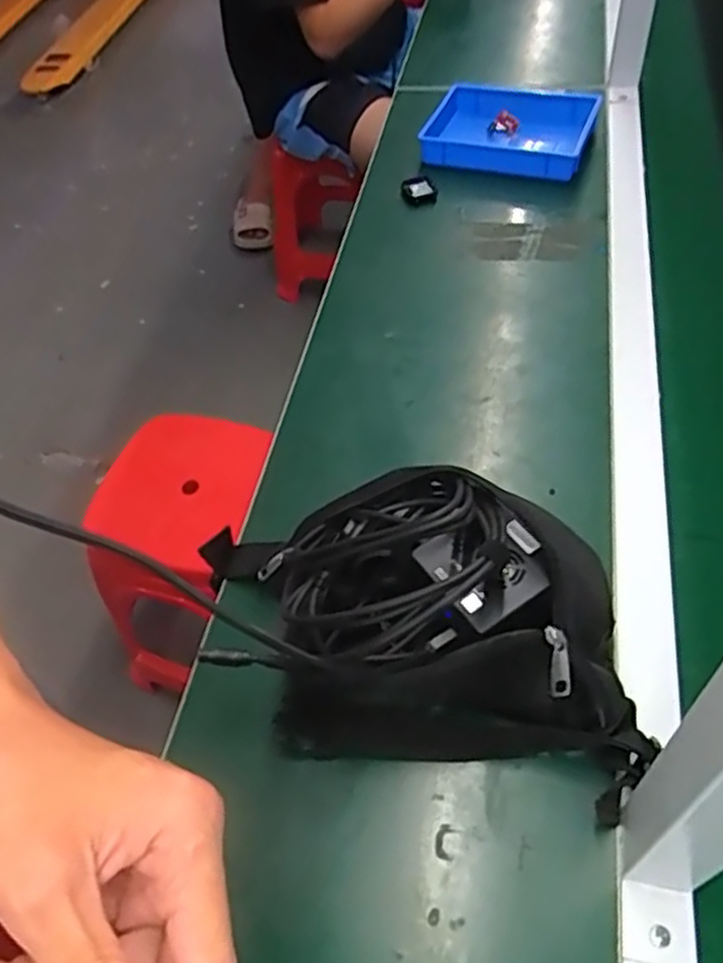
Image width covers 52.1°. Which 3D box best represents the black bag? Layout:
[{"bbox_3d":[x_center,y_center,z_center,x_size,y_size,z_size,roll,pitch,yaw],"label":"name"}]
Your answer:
[{"bbox_3d":[0.028,0.076,0.493,0.315,0.133,0.189,9,53,11],"label":"black bag"}]

